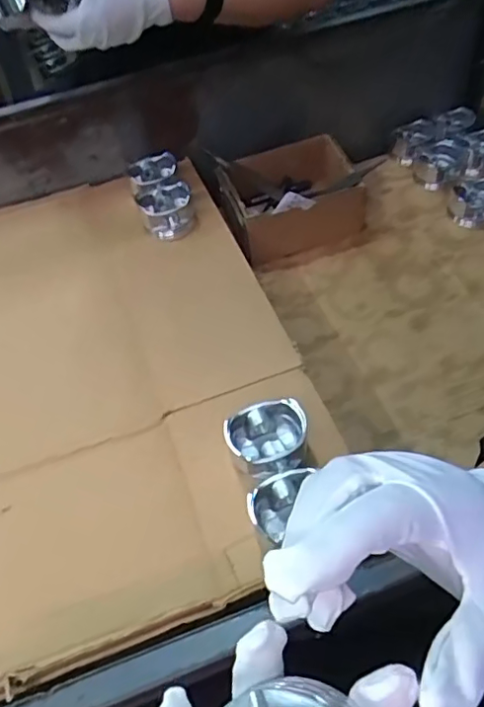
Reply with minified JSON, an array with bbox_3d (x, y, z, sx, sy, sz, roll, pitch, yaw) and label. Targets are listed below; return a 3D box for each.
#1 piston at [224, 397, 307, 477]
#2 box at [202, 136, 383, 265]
[{"bbox_3d":[0.025,0.089,0.553,0.073,0.063,0.064,-13,55,-4],"label":"piston"},{"bbox_3d":[0.098,-0.255,0.909,0.241,0.103,0.159,-15,55,-6],"label":"box"}]

